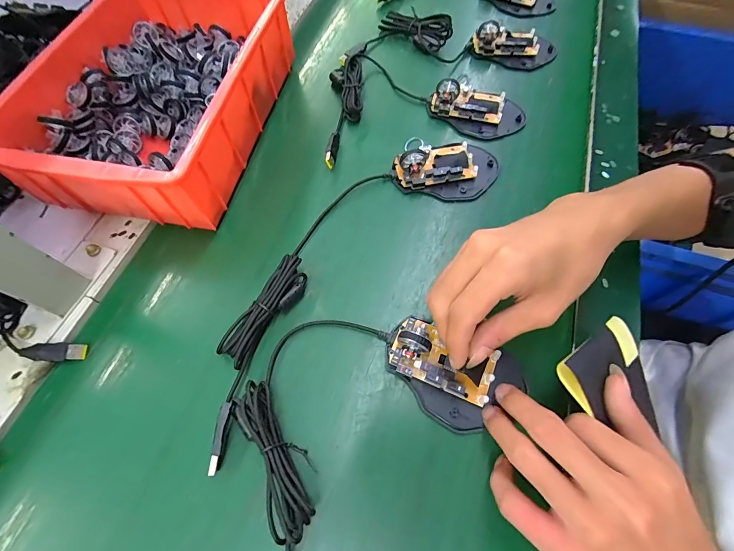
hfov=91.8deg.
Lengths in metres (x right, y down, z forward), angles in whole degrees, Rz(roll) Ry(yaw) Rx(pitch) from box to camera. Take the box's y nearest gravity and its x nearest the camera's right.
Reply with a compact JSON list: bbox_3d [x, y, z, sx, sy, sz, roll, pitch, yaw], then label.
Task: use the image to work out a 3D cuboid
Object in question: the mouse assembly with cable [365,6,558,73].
[{"bbox_3d":[0.125,-0.313,0.461,0.234,0.031,0.069,12,65,7],"label":"mouse assembly with cable"}]

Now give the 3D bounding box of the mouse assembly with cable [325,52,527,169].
[{"bbox_3d":[0.056,-0.213,0.416,0.228,0.027,0.160,-11,64,-4],"label":"mouse assembly with cable"}]

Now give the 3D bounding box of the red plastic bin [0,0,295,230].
[{"bbox_3d":[-0.219,-0.191,0.374,0.209,0.086,0.289,11,65,5],"label":"red plastic bin"}]

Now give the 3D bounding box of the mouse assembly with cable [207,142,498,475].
[{"bbox_3d":[-0.017,-0.024,0.320,0.101,0.026,0.370,39,71,18],"label":"mouse assembly with cable"}]

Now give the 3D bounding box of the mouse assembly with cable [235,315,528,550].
[{"bbox_3d":[-0.012,0.095,0.259,0.233,0.032,0.150,-37,69,-16],"label":"mouse assembly with cable"}]

